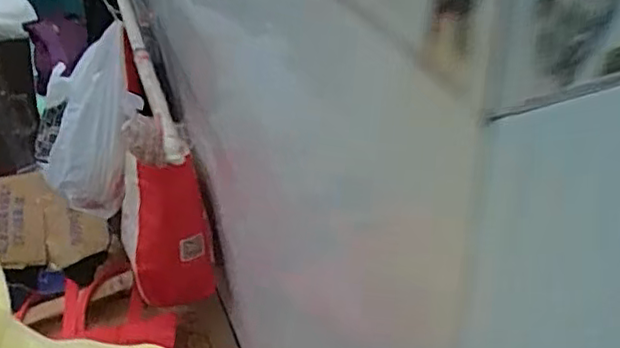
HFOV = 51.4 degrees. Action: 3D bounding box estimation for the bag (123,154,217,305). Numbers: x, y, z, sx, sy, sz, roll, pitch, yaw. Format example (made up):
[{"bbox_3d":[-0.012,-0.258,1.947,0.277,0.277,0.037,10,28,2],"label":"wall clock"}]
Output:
[{"bbox_3d":[-0.270,0.109,1.181,0.161,0.253,0.145,-16,39,-16],"label":"bag"}]

